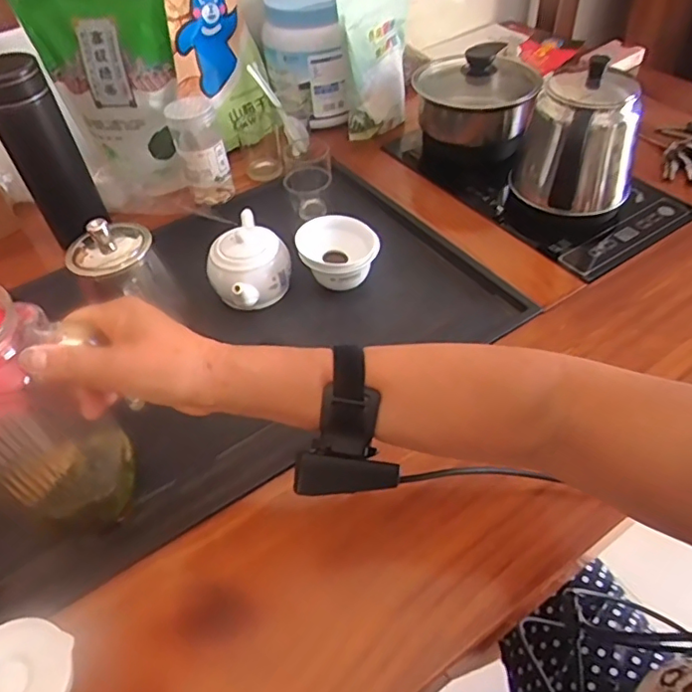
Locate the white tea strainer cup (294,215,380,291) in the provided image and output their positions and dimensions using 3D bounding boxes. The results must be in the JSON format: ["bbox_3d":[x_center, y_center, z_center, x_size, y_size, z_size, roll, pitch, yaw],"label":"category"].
[{"bbox_3d":[-0.010,-0.096,0.569,0.079,0.048,0.076,-3,48,3],"label":"white tea strainer cup"}]

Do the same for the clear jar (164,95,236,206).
[{"bbox_3d":[-0.166,-0.227,0.640,0.054,0.089,0.051,-19,49,-11],"label":"clear jar"}]

